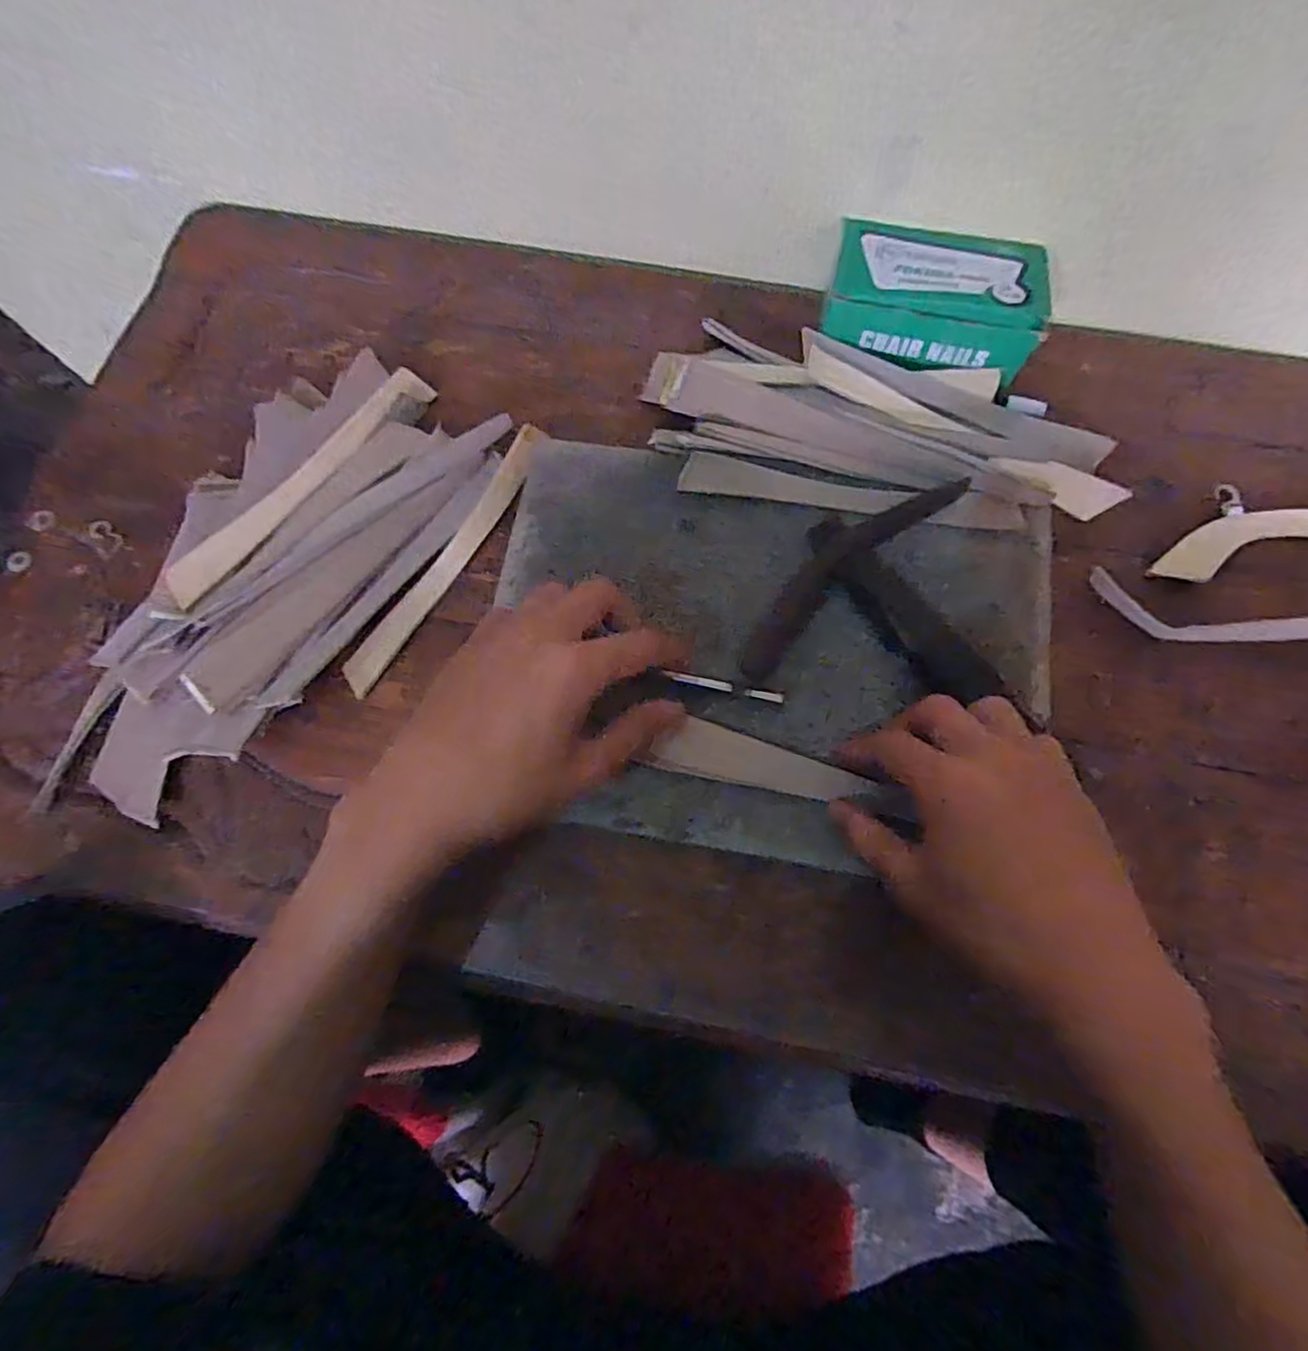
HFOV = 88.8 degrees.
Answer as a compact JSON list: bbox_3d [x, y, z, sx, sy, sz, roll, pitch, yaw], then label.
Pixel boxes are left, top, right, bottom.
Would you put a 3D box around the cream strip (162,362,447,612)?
[{"bbox_3d":[-0.195,-0.111,0.374,0.026,0.007,0.182,37,78,11],"label":"cream strip"}]

